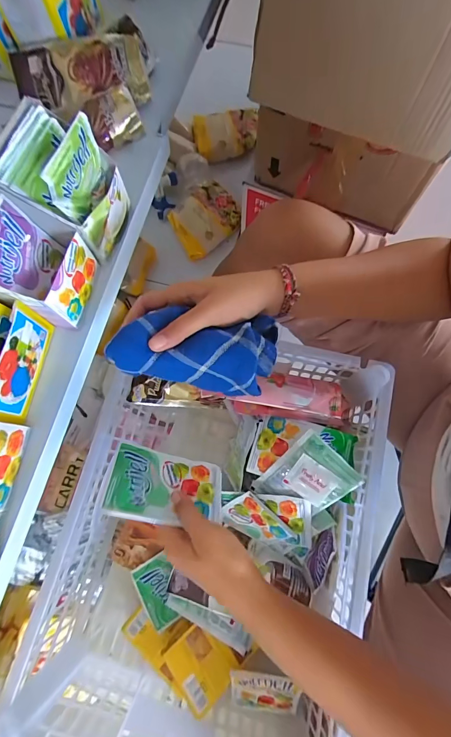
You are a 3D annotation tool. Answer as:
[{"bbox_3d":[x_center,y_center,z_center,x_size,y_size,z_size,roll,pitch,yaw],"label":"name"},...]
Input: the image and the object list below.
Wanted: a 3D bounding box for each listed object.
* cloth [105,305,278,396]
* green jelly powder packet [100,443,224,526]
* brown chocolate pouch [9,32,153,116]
[{"bbox_3d":[-0.025,-0.015,0.290,0.142,0.050,0.064,4,75,-10],"label":"cloth"},{"bbox_3d":[-0.058,0.116,0.332,0.112,0.008,0.078,17,34,-14],"label":"green jelly powder packet"},{"bbox_3d":[-0.186,-0.377,0.416,0.166,0.047,0.079,-9,75,-1],"label":"brown chocolate pouch"}]

